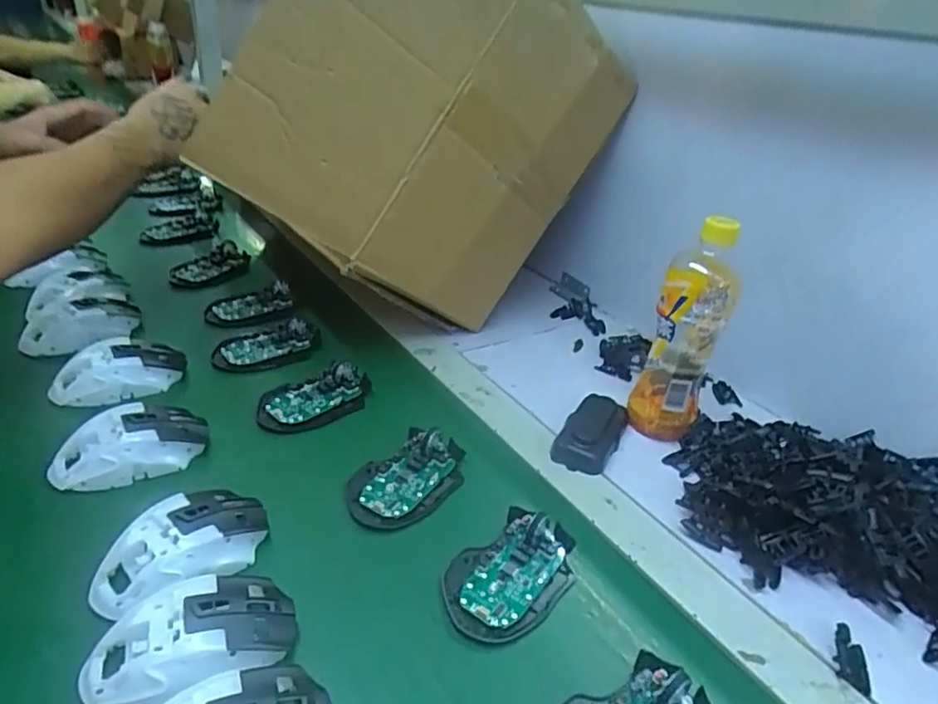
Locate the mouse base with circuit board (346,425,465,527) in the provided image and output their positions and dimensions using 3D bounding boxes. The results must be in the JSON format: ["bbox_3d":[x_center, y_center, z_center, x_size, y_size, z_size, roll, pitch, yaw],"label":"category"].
[{"bbox_3d":[-0.050,0.104,0.518,0.111,0.028,0.075,-17,37,-31],"label":"mouse base with circuit board"}]

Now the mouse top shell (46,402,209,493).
[{"bbox_3d":[-0.284,0.076,0.506,0.120,0.035,0.063,-17,37,-32],"label":"mouse top shell"}]

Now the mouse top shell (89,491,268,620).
[{"bbox_3d":[-0.201,0.134,0.425,0.120,0.032,0.068,-21,40,-36],"label":"mouse top shell"}]

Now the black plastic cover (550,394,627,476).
[{"bbox_3d":[0.120,0.079,0.590,0.051,0.020,0.103,18,34,21],"label":"black plastic cover"}]

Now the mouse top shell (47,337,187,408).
[{"bbox_3d":[-0.343,0.017,0.593,0.116,0.035,0.062,-20,39,-34],"label":"mouse top shell"}]

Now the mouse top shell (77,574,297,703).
[{"bbox_3d":[-0.168,0.175,0.367,0.117,0.035,0.063,-8,33,-20],"label":"mouse top shell"}]

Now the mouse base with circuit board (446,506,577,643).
[{"bbox_3d":[0.033,0.159,0.446,0.073,0.023,0.114,28,38,33],"label":"mouse base with circuit board"}]

